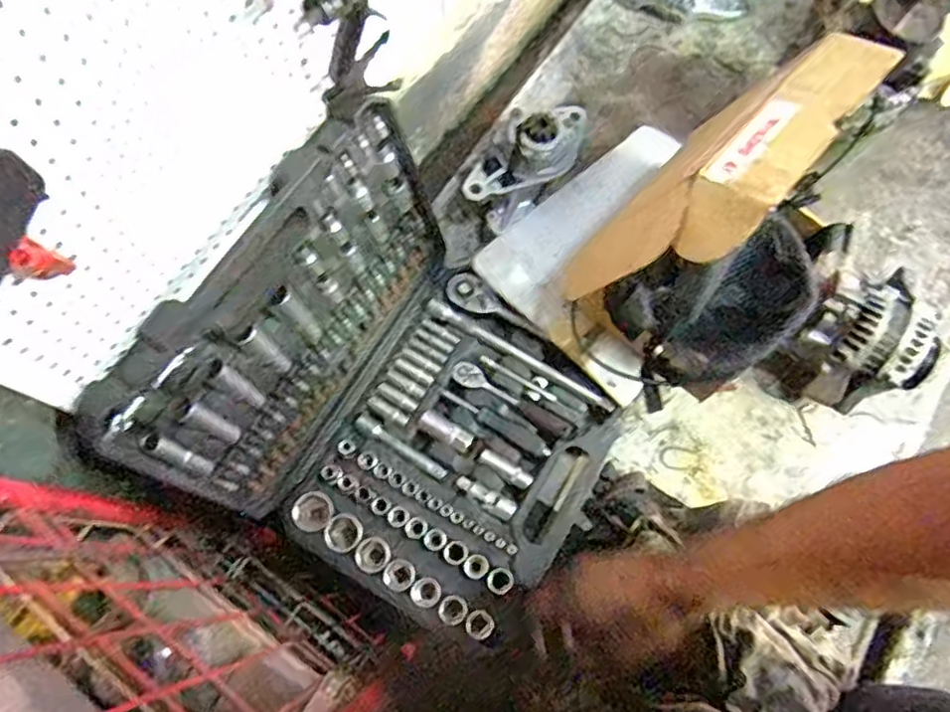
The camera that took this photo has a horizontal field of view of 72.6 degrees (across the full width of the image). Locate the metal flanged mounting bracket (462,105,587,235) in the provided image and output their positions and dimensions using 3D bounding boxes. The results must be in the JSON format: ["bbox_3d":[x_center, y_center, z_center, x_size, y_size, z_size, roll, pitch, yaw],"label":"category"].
[{"bbox_3d":[0.071,-0.254,0.809,0.090,0.083,0.189,37,75,10],"label":"metal flanged mounting bracket"}]

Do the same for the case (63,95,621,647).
[{"bbox_3d":[-0.052,0.026,0.631,0.374,0.280,0.371,26,73,7],"label":"case"}]

